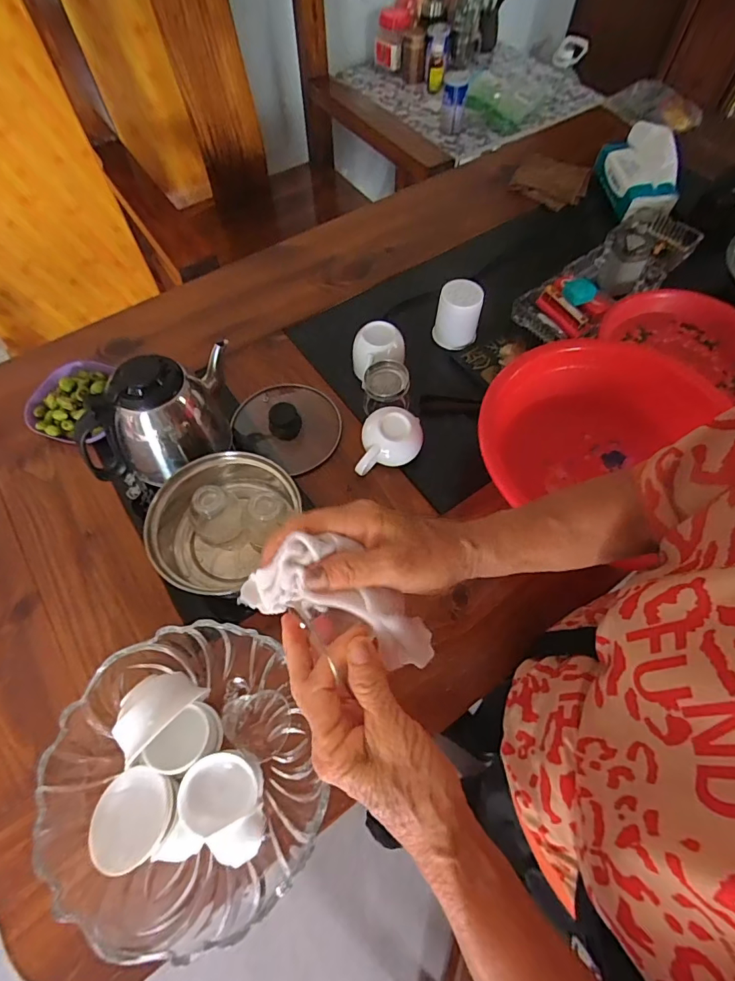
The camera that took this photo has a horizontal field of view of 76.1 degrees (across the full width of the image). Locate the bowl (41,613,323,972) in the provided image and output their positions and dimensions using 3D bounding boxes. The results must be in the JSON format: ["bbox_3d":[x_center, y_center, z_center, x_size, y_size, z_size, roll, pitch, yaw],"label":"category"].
[{"bbox_3d":[-0.159,0.252,0.423,0.203,0.113,0.222,0,62,-1],"label":"bowl"}]

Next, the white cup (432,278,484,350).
[{"bbox_3d":[0.136,-0.269,0.711,0.062,0.071,0.057,4,62,1],"label":"white cup"}]

